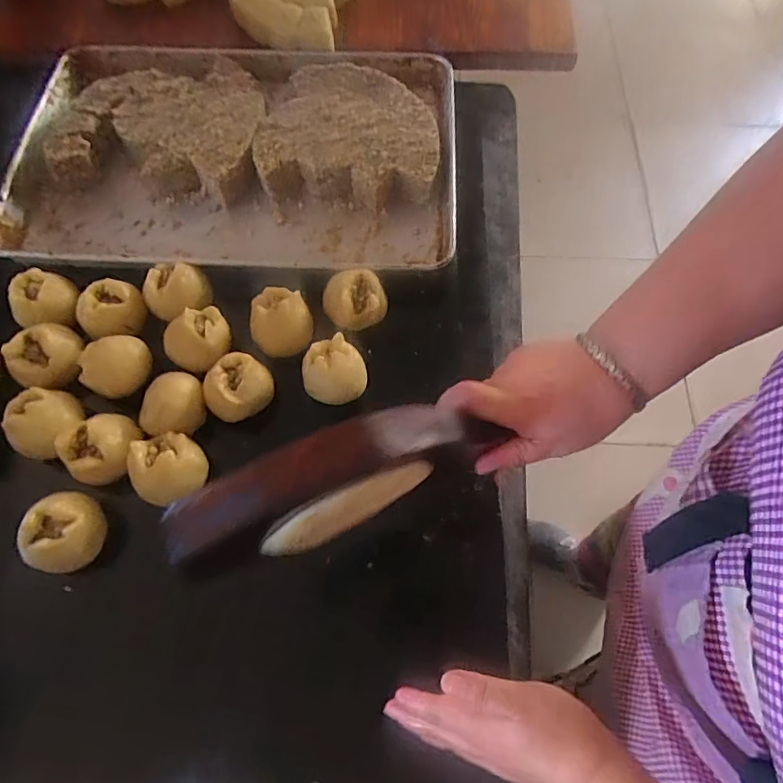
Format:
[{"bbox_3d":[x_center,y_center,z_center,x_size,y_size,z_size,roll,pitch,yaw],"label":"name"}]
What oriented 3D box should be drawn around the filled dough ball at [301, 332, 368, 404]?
[{"bbox_3d":[-0.065,-0.022,0.585,0.068,0.061,0.067,0,67,1],"label":"filled dough ball"}]

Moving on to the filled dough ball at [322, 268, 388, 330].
[{"bbox_3d":[-0.045,-0.112,0.630,0.077,0.060,0.068,-7,67,-2],"label":"filled dough ball"}]

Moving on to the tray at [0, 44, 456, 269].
[{"bbox_3d":[-0.218,-0.336,0.727,0.595,0.069,0.403,3,67,2],"label":"tray"}]

